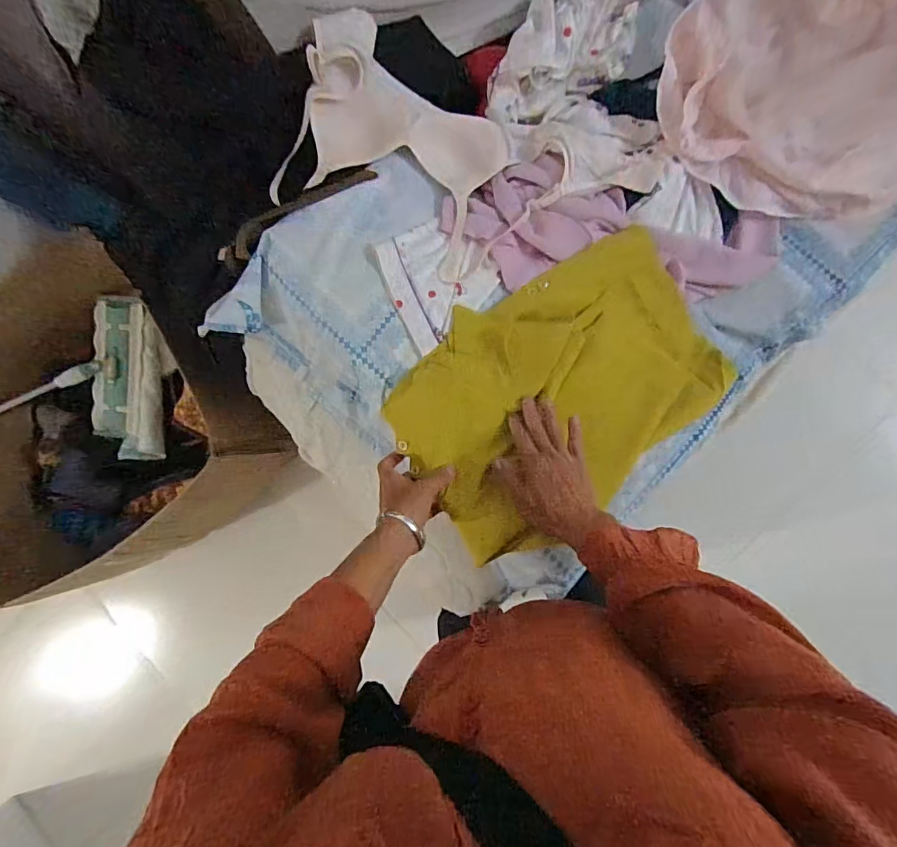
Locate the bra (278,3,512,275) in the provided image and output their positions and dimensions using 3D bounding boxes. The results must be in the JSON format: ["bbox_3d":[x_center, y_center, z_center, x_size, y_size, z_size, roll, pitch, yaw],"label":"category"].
[{"bbox_3d":[-0.066,-0.350,0.601,0.283,0.099,0.238,26,93,8],"label":"bra"}]

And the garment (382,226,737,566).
[{"bbox_3d":[0.138,-0.050,0.555,0.402,0.059,0.272,-34,81,-10],"label":"garment"}]

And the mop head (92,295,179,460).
[{"bbox_3d":[-0.749,-0.109,1.110,0.198,0.066,0.370,5,90,8],"label":"mop head"}]

